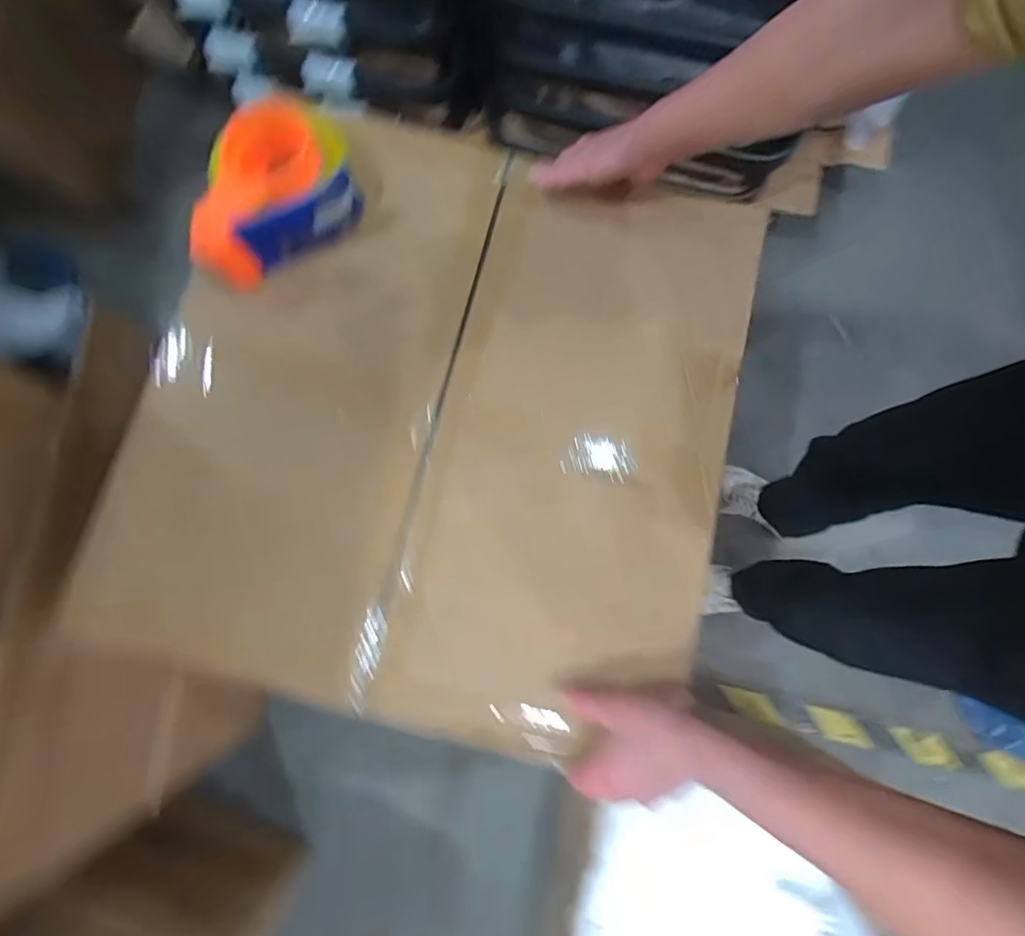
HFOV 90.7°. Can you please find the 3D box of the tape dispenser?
[{"bbox_3d":[-0.219,-0.254,0.450,0.161,0.065,0.129,-37,81,-6],"label":"tape dispenser"}]

